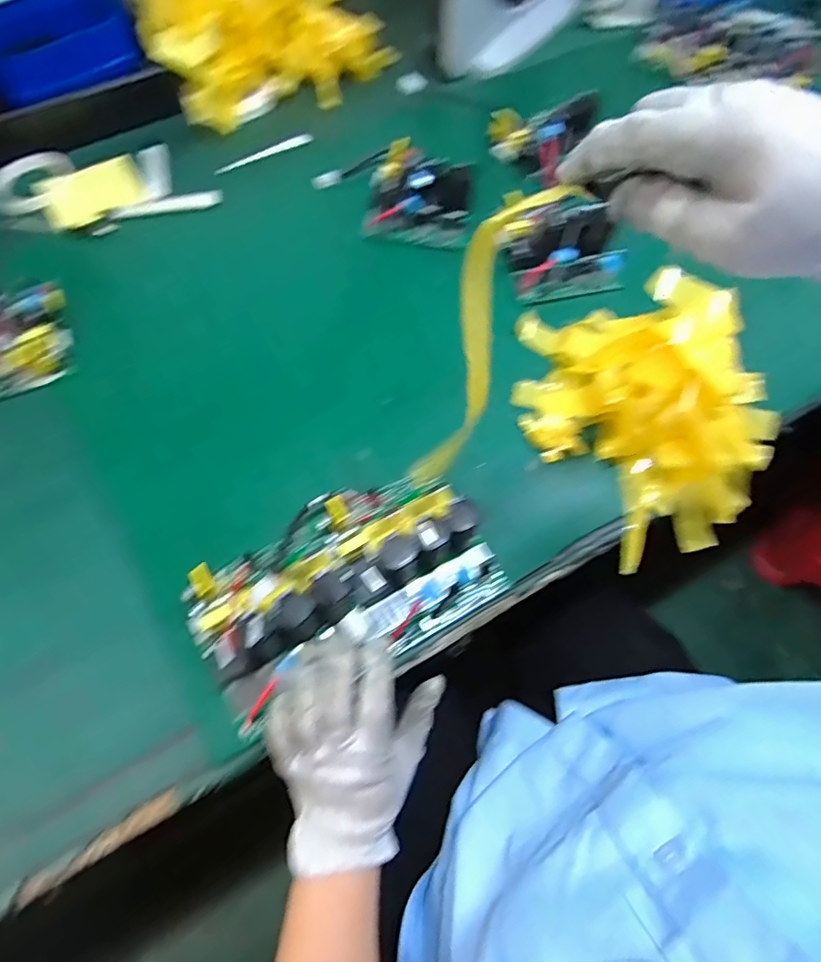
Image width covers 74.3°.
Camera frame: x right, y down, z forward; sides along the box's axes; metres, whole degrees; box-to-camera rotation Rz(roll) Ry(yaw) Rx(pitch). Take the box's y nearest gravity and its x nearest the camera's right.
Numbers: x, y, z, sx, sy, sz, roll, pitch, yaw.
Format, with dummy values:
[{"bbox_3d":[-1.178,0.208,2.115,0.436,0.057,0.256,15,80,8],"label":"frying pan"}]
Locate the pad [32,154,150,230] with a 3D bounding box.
[{"bbox_3d":[-0.391,-0.356,0.672,0.122,0.010,0.102,-31,69,-14],"label":"pad"}]

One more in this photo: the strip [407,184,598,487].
[{"bbox_3d":[0.042,-0.073,0.325,0.048,0.196,0.026,18,35,6],"label":"strip"}]

